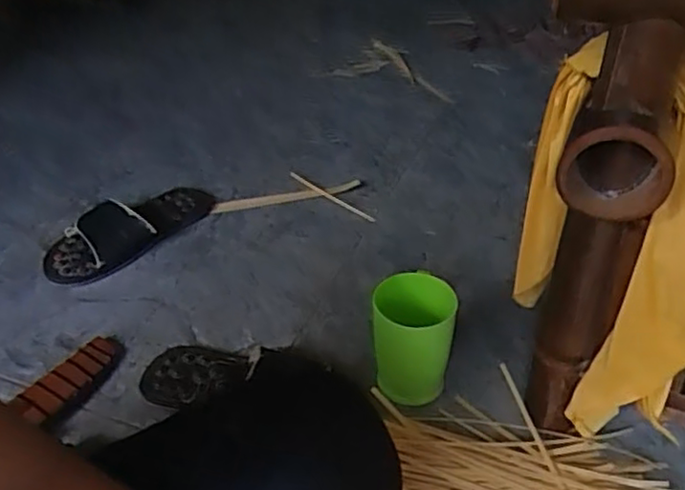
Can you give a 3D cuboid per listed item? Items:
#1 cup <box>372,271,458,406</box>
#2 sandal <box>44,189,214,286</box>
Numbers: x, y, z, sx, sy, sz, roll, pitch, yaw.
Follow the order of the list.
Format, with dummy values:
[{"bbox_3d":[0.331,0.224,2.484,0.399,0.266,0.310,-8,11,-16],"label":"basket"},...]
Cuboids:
[{"bbox_3d":[0.078,0.108,0.750,0.087,0.128,0.087,-1,37,1],"label":"cup"},{"bbox_3d":[-0.318,-0.032,1.018,0.286,0.050,0.124,-28,44,-31],"label":"sandal"}]

